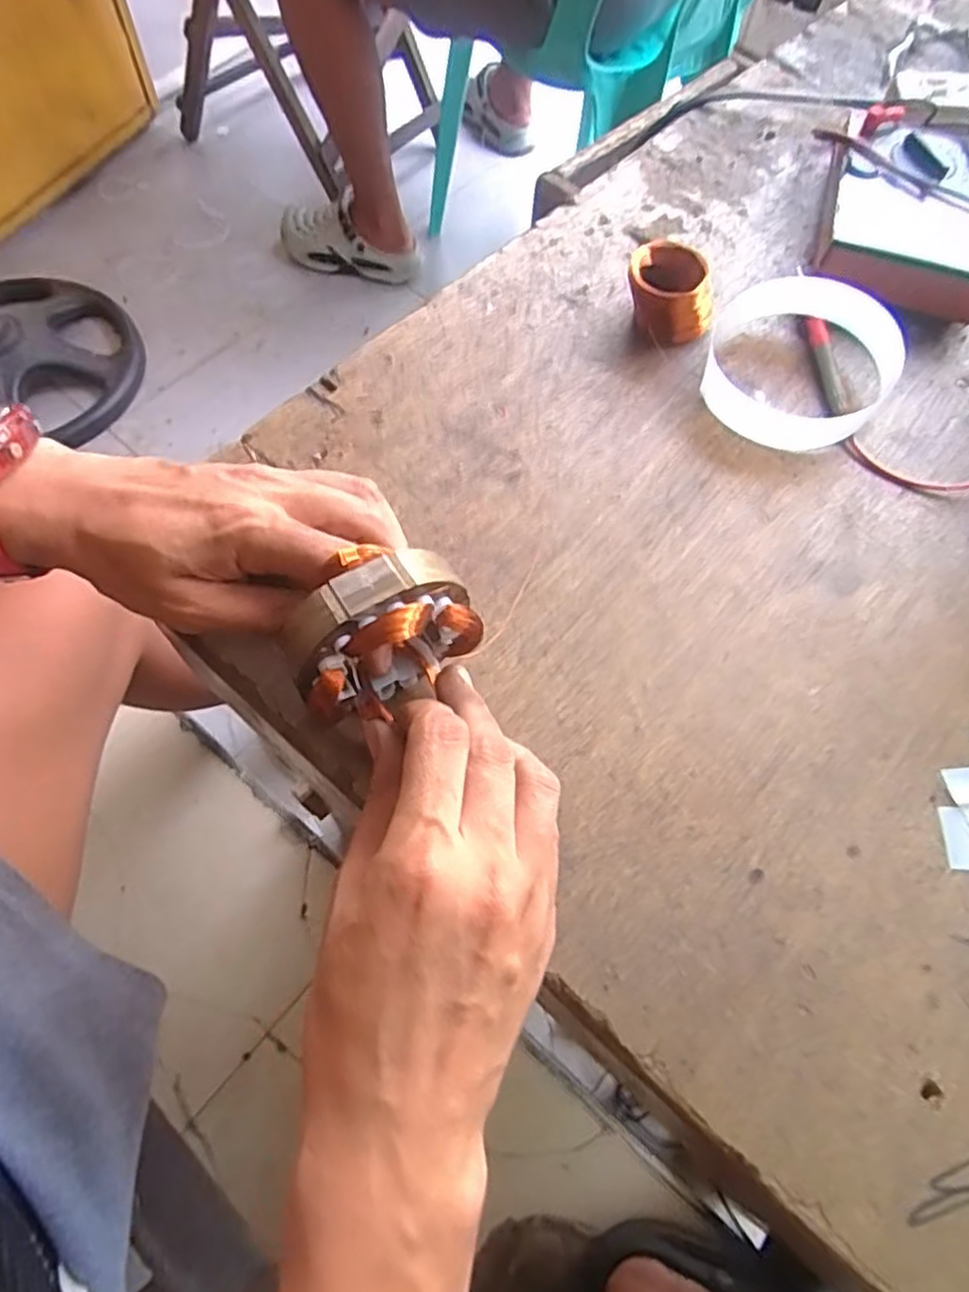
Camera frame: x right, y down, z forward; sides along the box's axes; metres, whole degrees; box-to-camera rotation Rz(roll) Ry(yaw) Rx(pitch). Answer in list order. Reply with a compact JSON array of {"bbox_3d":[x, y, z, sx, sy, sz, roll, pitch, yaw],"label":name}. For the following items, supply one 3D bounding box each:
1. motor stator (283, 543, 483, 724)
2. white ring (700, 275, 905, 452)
[{"bbox_3d":[-0.041,-0.004,0.264,0.068,0.065,0.039,-33,70,-16],"label":"motor stator"},{"bbox_3d":[0.166,-0.150,0.366,0.093,0.037,0.090,1,65,-2],"label":"white ring"}]

